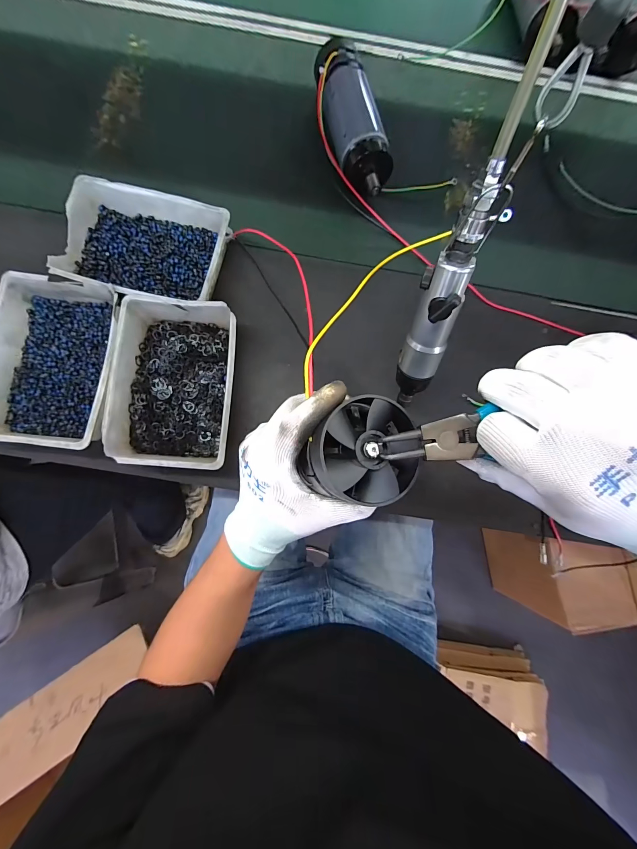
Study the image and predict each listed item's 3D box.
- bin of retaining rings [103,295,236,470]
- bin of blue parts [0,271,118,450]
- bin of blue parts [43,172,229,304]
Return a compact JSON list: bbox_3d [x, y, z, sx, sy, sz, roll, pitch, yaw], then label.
[{"bbox_3d":[-0.177,-0.050,0.398,0.143,0.046,0.203,4,82,-5],"label":"bin of retaining rings"},{"bbox_3d":[-0.324,-0.079,0.398,0.146,0.045,0.208,6,81,-4],"label":"bin of blue parts"},{"bbox_3d":[-0.229,-0.236,0.431,0.204,0.058,0.150,12,81,-3],"label":"bin of blue parts"}]

